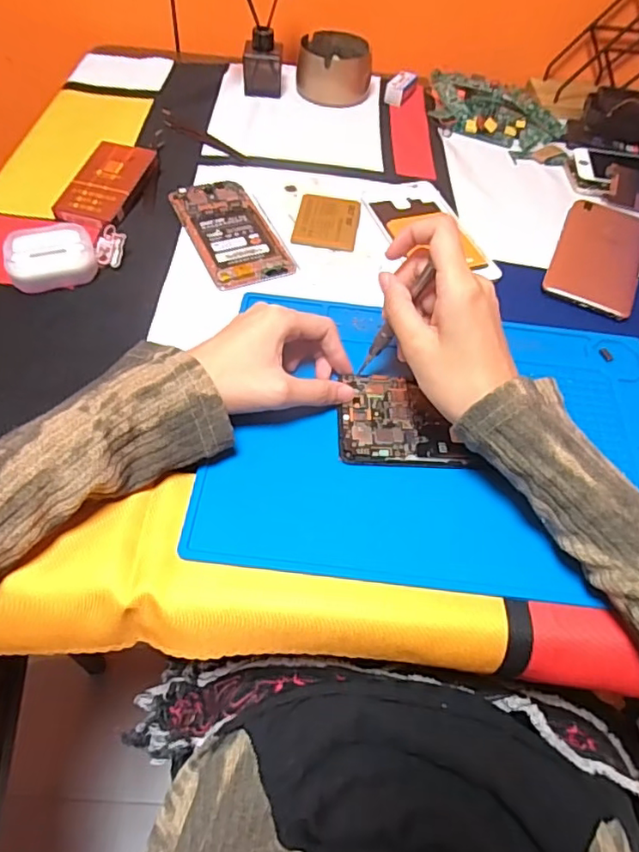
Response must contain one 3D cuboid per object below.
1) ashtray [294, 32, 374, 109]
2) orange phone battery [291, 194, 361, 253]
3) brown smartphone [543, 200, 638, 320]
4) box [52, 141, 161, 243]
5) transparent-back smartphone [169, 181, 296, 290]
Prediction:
[{"bbox_3d":[0.017,-0.420,0.669,0.085,0.048,0.076,1,54,-4],"label":"ashtray"},{"bbox_3d":[0.007,-0.184,0.511,0.055,0.007,0.071,8,54,1],"label":"orange phone battery"},{"bbox_3d":[0.253,-0.156,0.515,0.075,0.008,0.148,23,56,11],"label":"brown smartphone"},{"bbox_3d":[-0.192,-0.217,0.513,0.055,0.019,0.112,14,54,5],"label":"box"},{"bbox_3d":[-0.079,-0.172,0.500,0.068,0.006,0.136,-20,58,-18],"label":"transparent-back smartphone"}]

